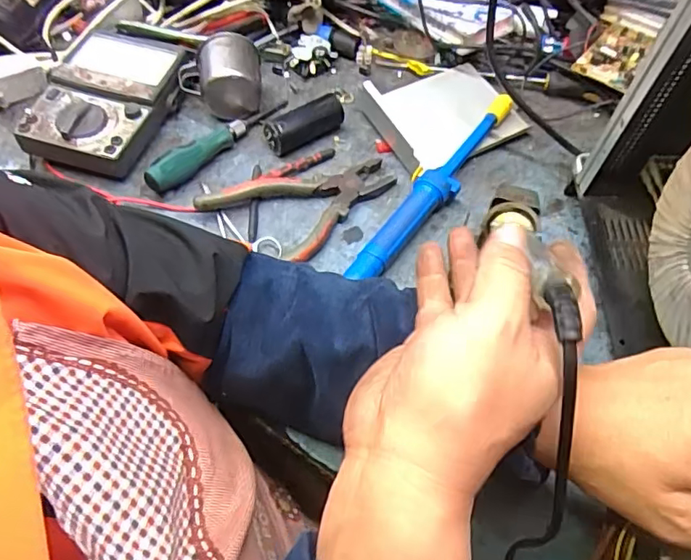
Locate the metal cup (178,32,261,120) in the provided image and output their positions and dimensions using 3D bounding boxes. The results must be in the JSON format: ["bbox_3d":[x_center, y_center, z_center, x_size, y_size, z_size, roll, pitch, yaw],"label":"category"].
[{"bbox_3d":[-0.135,-0.219,0.598,0.087,0.059,0.062,-6,57,-5],"label":"metal cup"}]

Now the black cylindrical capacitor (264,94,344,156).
[{"bbox_3d":[-0.043,-0.168,0.591,0.094,0.037,0.031,-35,64,-21],"label":"black cylindrical capacitor"}]

